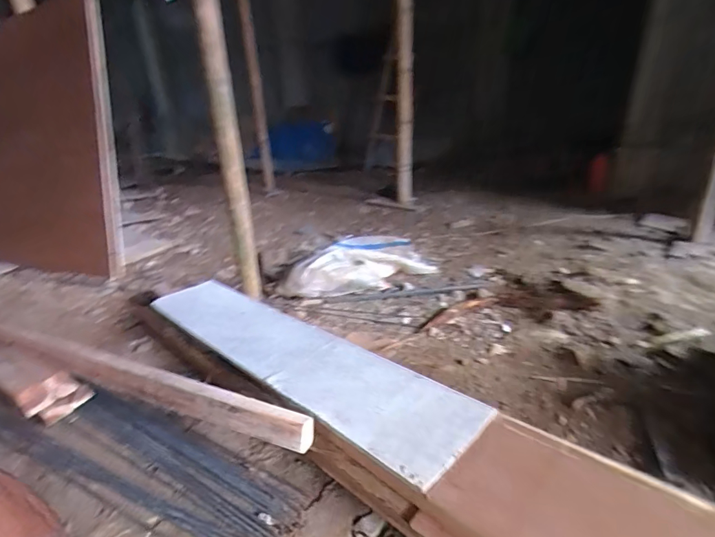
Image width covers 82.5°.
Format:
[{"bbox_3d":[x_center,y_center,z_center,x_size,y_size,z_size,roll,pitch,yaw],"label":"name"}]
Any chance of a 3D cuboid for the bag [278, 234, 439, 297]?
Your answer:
[{"bbox_3d":[0.007,-0.021,1.812,0.581,0.141,0.482,8,28,22],"label":"bag"}]

